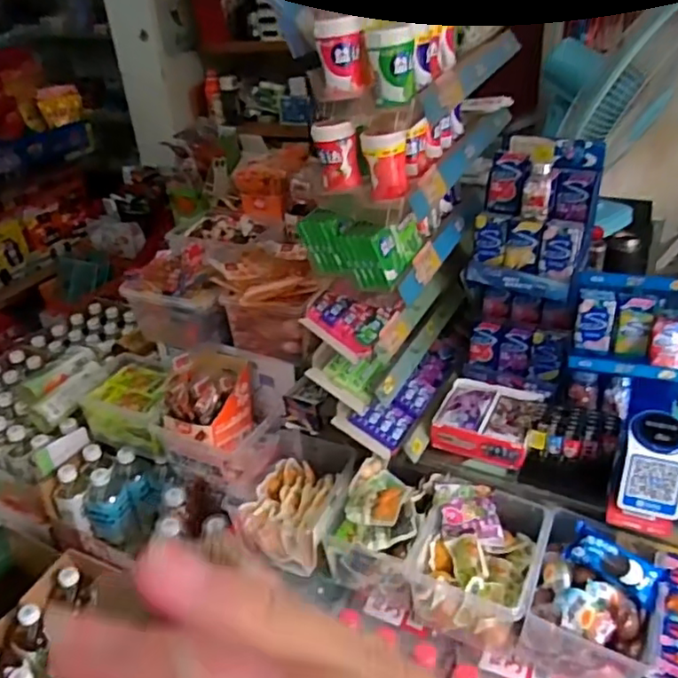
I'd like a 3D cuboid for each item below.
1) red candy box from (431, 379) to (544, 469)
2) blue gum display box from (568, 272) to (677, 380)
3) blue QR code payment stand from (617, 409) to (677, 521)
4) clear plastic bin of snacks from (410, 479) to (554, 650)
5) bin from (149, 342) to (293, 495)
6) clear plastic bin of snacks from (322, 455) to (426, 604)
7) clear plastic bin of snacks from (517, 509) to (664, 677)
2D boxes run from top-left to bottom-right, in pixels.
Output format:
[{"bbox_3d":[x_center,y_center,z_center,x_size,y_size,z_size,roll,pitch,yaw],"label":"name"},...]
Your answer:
[{"bbox_3d":[0.244,0.133,1.015,0.151,0.043,0.154,11,34,23],"label":"red candy box"},{"bbox_3d":[0.437,-0.019,0.934,0.160,0.158,0.085,11,-7,20],"label":"blue gum display box"},{"bbox_3d":[0.432,0.175,0.848,0.080,0.118,0.084,9,34,21],"label":"blue QR code payment stand"},{"bbox_3d":[0.204,0.308,0.888,0.163,0.142,0.196,12,35,24],"label":"clear plastic bin of snacks"},{"bbox_3d":[-0.203,0.136,1.110,0.201,0.184,0.173,14,36,27],"label":"bin"},{"bbox_3d":[0.064,0.292,0.959,0.144,0.141,0.168,9,34,21],"label":"clear plastic bin of snacks"},{"bbox_3d":[0.342,0.345,0.833,0.152,0.122,0.205,12,35,24],"label":"clear plastic bin of snacks"}]

